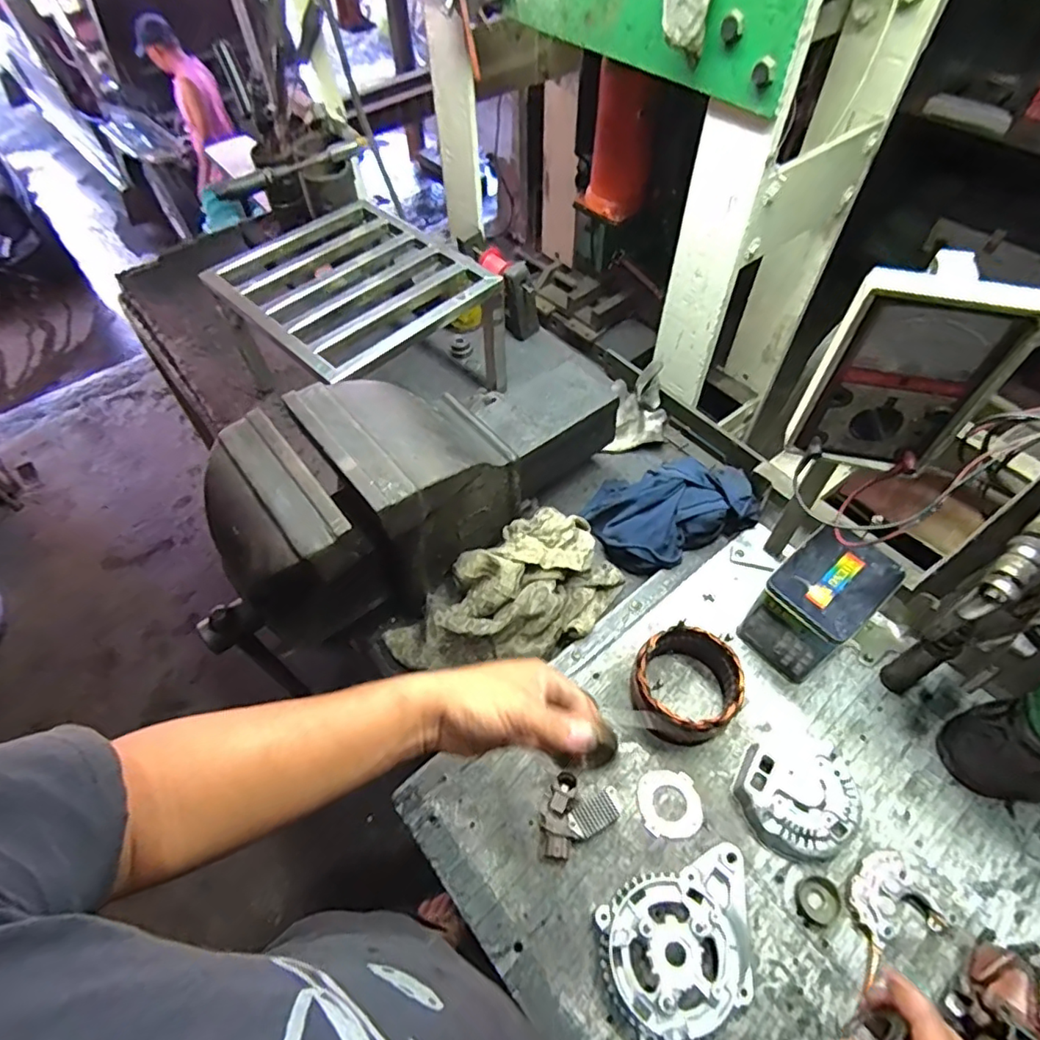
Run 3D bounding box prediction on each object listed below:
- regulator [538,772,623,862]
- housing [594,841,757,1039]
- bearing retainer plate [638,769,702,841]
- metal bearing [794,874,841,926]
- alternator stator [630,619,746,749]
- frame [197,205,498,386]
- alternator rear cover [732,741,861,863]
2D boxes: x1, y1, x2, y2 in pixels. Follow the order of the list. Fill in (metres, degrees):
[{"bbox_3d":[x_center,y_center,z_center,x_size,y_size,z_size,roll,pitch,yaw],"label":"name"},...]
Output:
[{"bbox_3d":[0.053,0.298,0.585,0.092,0.024,0.062,-31,61,-17],"label":"regulator"},{"bbox_3d":[0.151,0.381,0.510,0.152,0.043,0.124,-15,57,-8],"label":"housing"},{"bbox_3d":[0.155,0.294,0.593,0.064,0.006,0.064,-1,56,1],"label":"bearing retainer plate"},{"bbox_3d":[0.281,0.358,0.540,0.037,0.005,0.042,38,65,24],"label":"metal bearing"},{"bbox_3d":[0.181,0.183,0.629,0.110,0.071,0.112,-1,56,1],"label":"alternator stator"},{"bbox_3d":[-0.257,-0.358,0.850,0.364,0.029,0.303,39,65,24],"label":"frame"},{"bbox_3d":[0.285,0.279,0.582,0.114,0.038,0.119,29,62,20],"label":"alternator rear cover"}]

